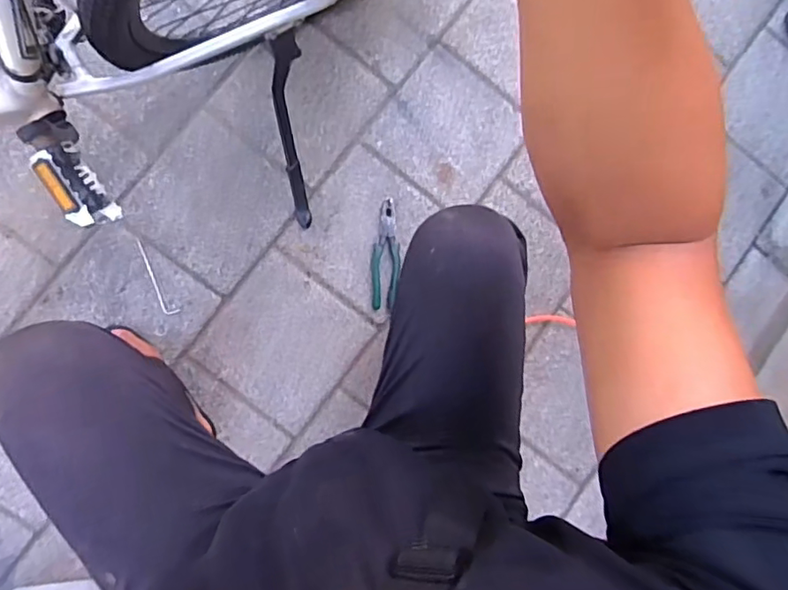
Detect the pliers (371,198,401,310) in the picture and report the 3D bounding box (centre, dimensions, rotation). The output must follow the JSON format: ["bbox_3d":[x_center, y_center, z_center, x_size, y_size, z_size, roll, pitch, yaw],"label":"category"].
[{"bbox_3d":[-0.014,-0.076,1.045,0.052,0.011,0.201,1,89,-8],"label":"pliers"}]

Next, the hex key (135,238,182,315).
[{"bbox_3d":[-0.425,-0.031,0.988,0.025,0.005,0.146,-27,95,-7],"label":"hex key"}]

